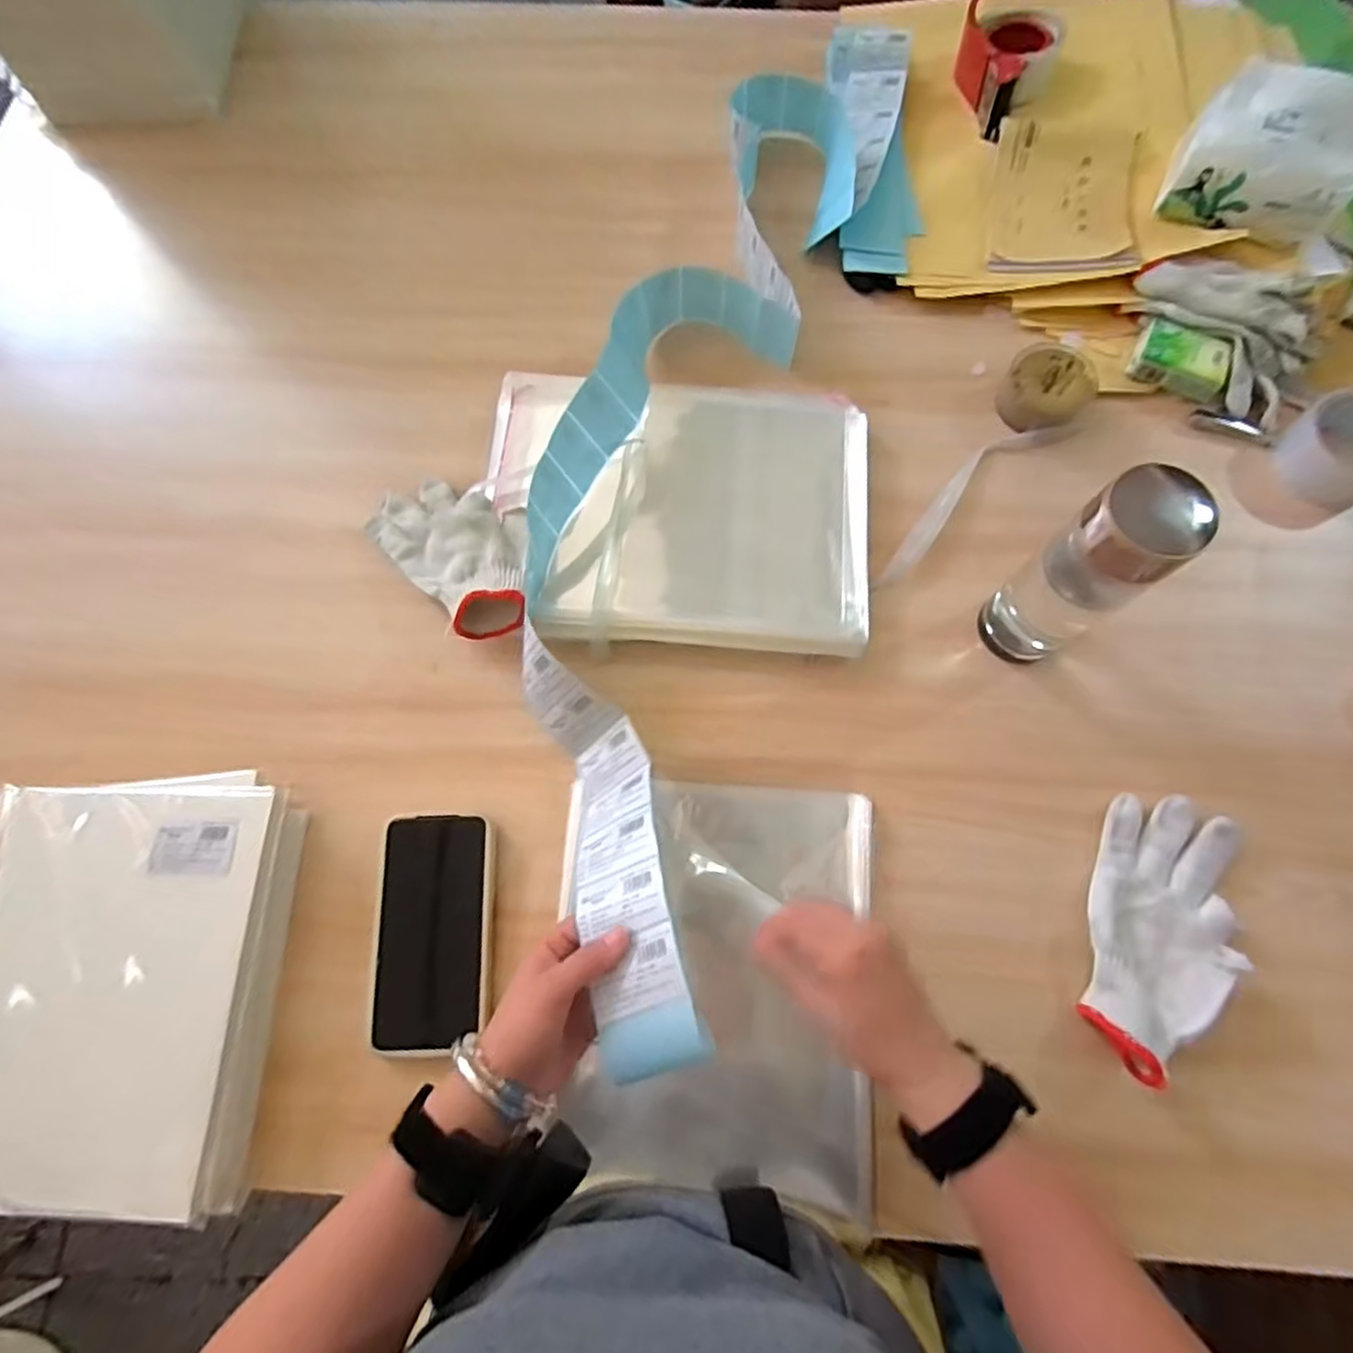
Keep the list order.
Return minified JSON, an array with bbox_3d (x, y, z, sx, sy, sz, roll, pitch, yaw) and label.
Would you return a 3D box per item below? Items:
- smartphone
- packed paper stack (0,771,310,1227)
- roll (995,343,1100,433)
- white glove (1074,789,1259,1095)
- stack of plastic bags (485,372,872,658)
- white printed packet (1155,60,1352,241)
[{"bbox_3d":[-0.176,0.184,0.496,0.081,0.013,0.160,-2,73,-1],"label":"smartphone"},{"bbox_3d":[-0.388,0.206,0.466,0.210,0.039,0.275,0,73,0],"label":"packed paper stack"},{"bbox_3d":[0.335,-0.259,0.620,0.074,0.036,0.076,33,75,10],"label":"roll"},{"bbox_3d":[0.343,0.181,0.482,0.093,0.039,0.193,21,74,6],"label":"white glove"},{"bbox_3d":[0.002,-0.148,0.588,0.320,0.032,0.256,0,73,0],"label":"stack of plastic bags"},{"bbox_3d":[0.541,-0.469,0.618,0.145,0.091,0.089,32,75,10],"label":"white printed packet"}]

